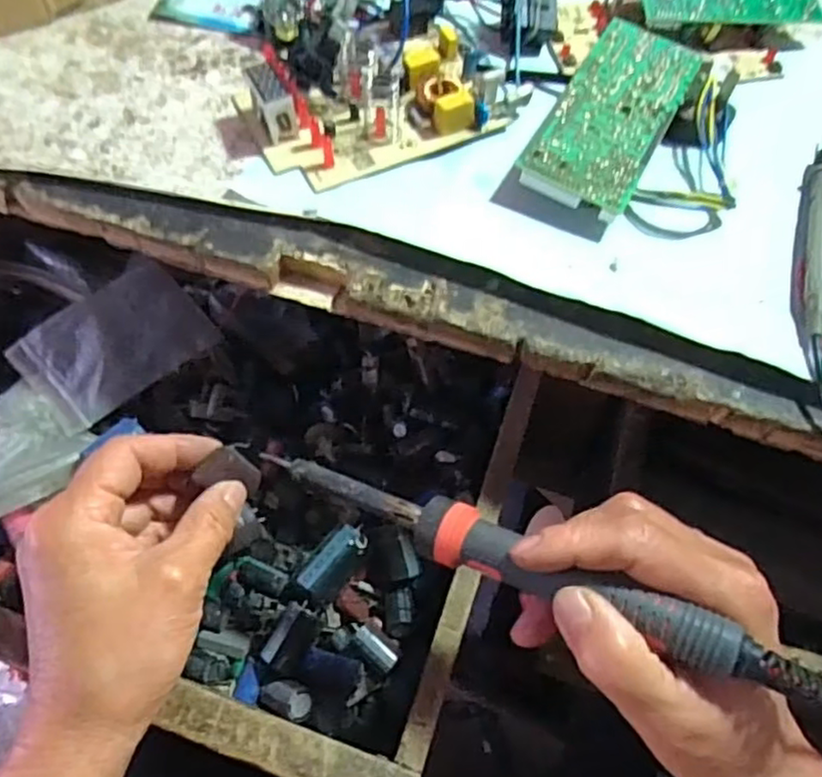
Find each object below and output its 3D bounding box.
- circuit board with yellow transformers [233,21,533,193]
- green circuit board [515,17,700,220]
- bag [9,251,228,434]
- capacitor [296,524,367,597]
[{"bbox_3d":[-0.018,-0.154,0.347,0.125,0.033,0.088,-24,64,-17],"label":"circuit board with yellow transformers"},{"bbox_3d":[0.102,-0.137,0.346,0.054,0.019,0.133,27,61,11],"label":"green circuit board"},{"bbox_3d":[-0.175,-0.028,0.402,0.070,0.017,0.098,39,64,17],"label":"bag"},{"bbox_3d":[-0.042,0.093,0.363,0.018,0.011,0.041,39,64,17],"label":"capacitor"}]

